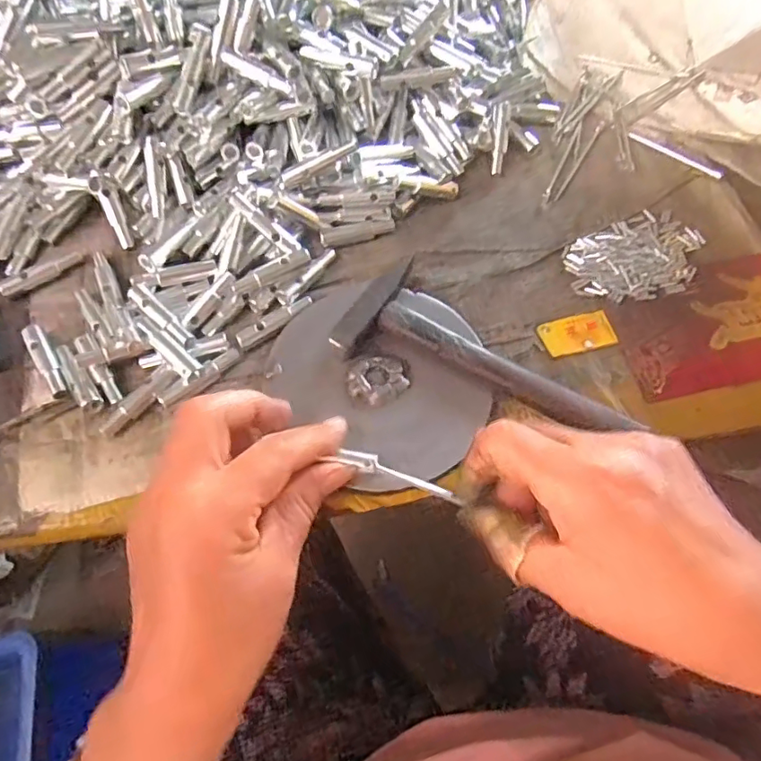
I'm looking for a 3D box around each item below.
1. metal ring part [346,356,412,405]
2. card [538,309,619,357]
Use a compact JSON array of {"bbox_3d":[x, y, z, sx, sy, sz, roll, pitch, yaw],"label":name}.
[{"bbox_3d":[-0.001,-0.001,0.309,0.033,0.005,0.028,-15,67,-8],"label":"metal ring part"},{"bbox_3d":[0.122,-0.030,0.337,0.046,0.004,0.025,-14,67,-8],"label":"card"}]

